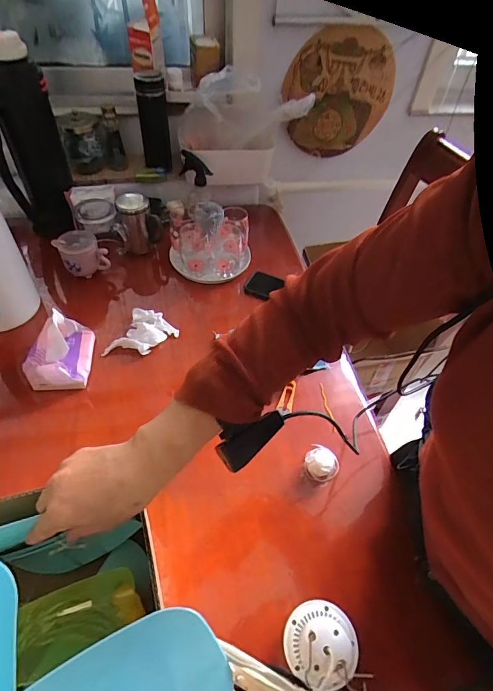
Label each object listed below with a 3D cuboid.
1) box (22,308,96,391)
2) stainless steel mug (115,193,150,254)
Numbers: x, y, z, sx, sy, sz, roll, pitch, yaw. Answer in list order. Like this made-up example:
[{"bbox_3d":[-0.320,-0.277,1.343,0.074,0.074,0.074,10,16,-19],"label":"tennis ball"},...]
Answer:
[{"bbox_3d":[-0.331,0.004,0.704,0.090,0.111,0.127,-3,50,-7],"label":"box"},{"bbox_3d":[-0.268,-0.294,0.940,0.075,0.113,0.092,-14,52,-15],"label":"stainless steel mug"}]

